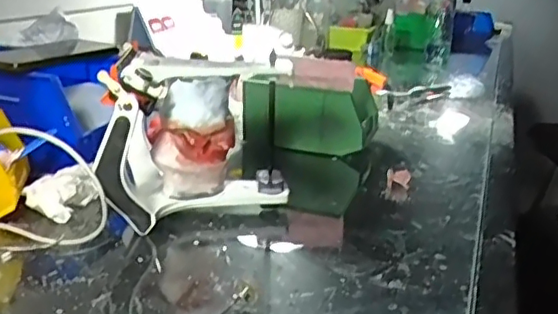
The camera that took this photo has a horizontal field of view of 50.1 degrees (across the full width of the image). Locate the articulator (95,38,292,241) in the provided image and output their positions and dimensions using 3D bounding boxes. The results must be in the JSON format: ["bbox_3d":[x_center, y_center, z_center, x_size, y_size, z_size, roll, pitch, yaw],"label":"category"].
[{"bbox_3d":[-0.074,-0.014,0.562,0.161,0.156,0.135,1,19,-3],"label":"articulator"}]

